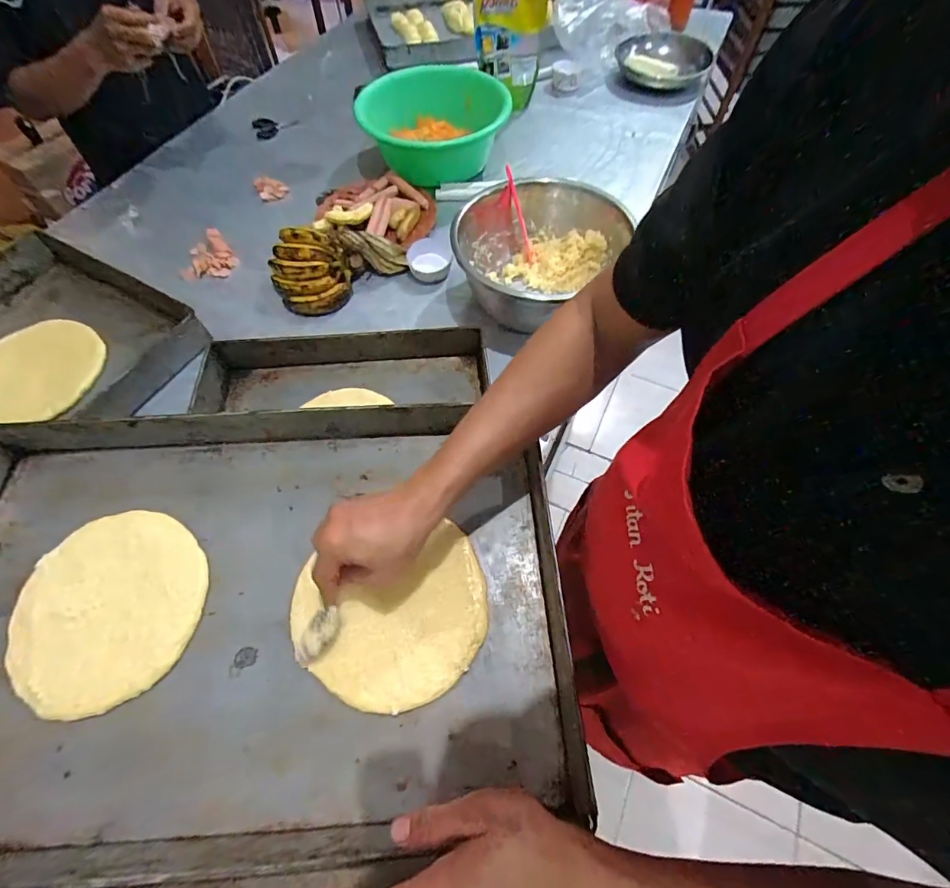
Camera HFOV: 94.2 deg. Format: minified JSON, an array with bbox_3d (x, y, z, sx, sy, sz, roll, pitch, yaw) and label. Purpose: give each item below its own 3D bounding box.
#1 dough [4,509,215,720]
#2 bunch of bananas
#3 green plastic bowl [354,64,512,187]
[{"bbox_3d":[-0.389,0.171,0.468,0.186,0.014,0.195,0,61,0],"label":"dough"},{"bbox_3d":[-0.276,-0.311,0.757,0.152,0.073,0.156,-5,61,-2],"label":"bunch of bananas"},{"bbox_3d":[-0.083,-0.683,0.940,0.303,0.129,0.333,-1,61,0],"label":"green plastic bowl"}]

